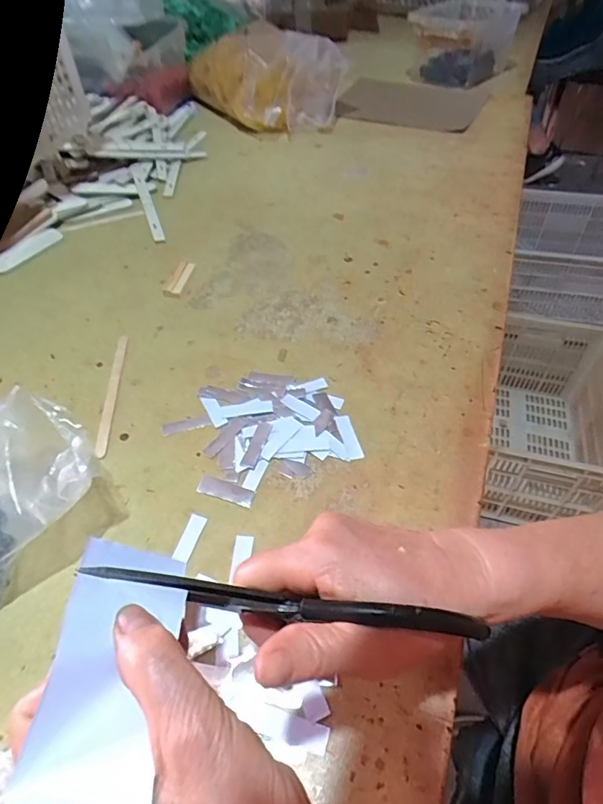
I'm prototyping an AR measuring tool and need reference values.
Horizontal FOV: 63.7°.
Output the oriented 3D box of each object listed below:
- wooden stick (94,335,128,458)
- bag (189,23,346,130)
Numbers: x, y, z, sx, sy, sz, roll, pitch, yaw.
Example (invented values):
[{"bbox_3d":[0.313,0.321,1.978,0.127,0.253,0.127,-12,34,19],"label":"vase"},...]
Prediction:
[{"bbox_3d":[-0.180,-0.011,0.462,0.012,0.004,0.151,-10,50,3],"label":"wooden stick"},{"bbox_3d":[-0.072,-0.610,0.902,0.174,0.138,0.285,-30,54,-23],"label":"bag"}]

